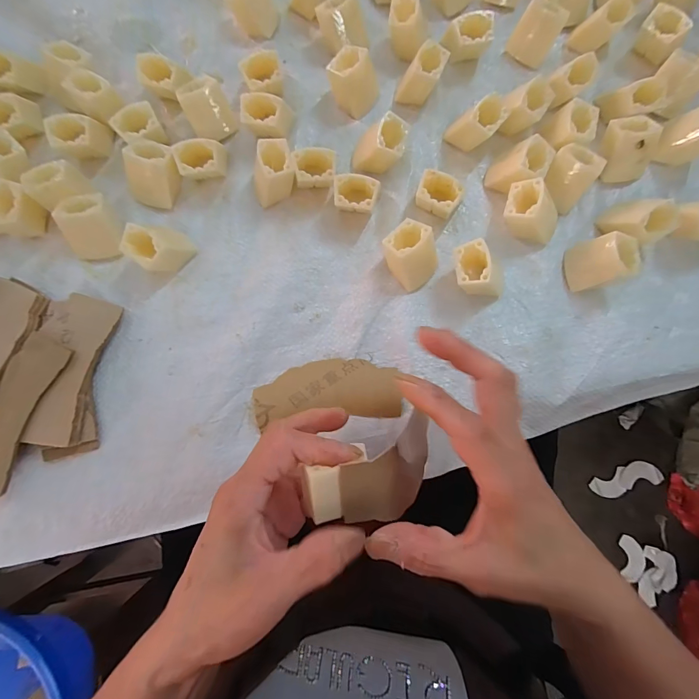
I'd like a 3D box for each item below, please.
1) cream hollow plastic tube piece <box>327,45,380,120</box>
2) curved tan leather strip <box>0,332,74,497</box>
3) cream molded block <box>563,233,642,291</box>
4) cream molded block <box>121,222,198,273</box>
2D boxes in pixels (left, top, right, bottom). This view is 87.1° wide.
[{"bbox_3d":[0.002,-0.236,0.326,0.038,0.031,0.039,38,81,7],"label":"cream hollow plastic tube piece"},{"bbox_3d":[-0.246,0.045,0.269,0.046,0.006,0.111,15,81,18],"label":"curved tan leather strip"},{"bbox_3d":[0.200,-0.068,0.293,0.024,0.045,0.037,4,76,-33],"label":"cream molded block"},{"bbox_3d":[-0.152,-0.081,0.293,0.038,0.037,0.031,25,104,4],"label":"cream molded block"}]

